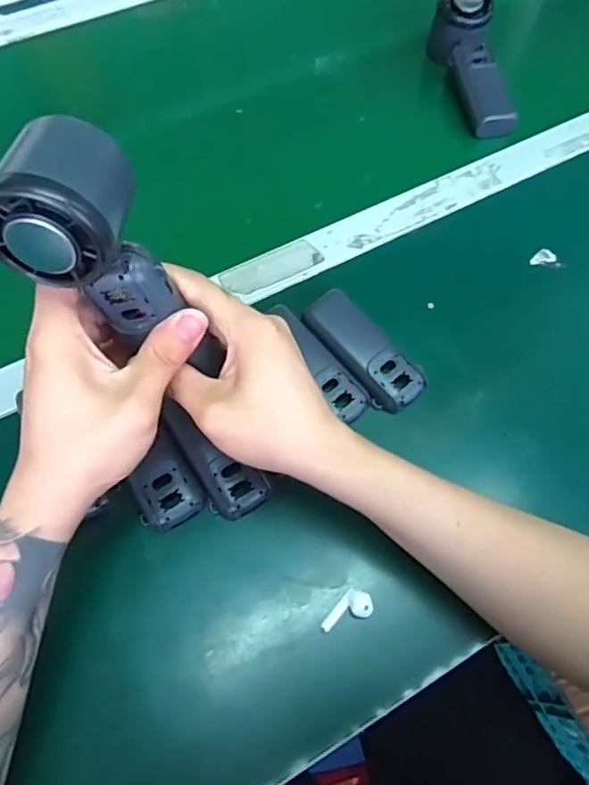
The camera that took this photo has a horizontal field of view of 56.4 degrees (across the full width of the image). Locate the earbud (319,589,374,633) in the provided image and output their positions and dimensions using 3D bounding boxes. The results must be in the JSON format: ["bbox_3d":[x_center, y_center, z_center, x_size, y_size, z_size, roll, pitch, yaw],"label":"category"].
[{"bbox_3d":[0.034,0.142,0.348,0.019,0.011,0.033,39,70,16],"label":"earbud"}]

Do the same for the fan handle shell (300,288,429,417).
[{"bbox_3d":[0.053,-0.032,0.427,0.041,0.019,0.107,-38,71,-17],"label":"fan handle shell"}]

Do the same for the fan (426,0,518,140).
[{"bbox_3d":[0.184,-0.334,0.549,0.044,0.053,0.165,-11,65,-6],"label":"fan"}]

